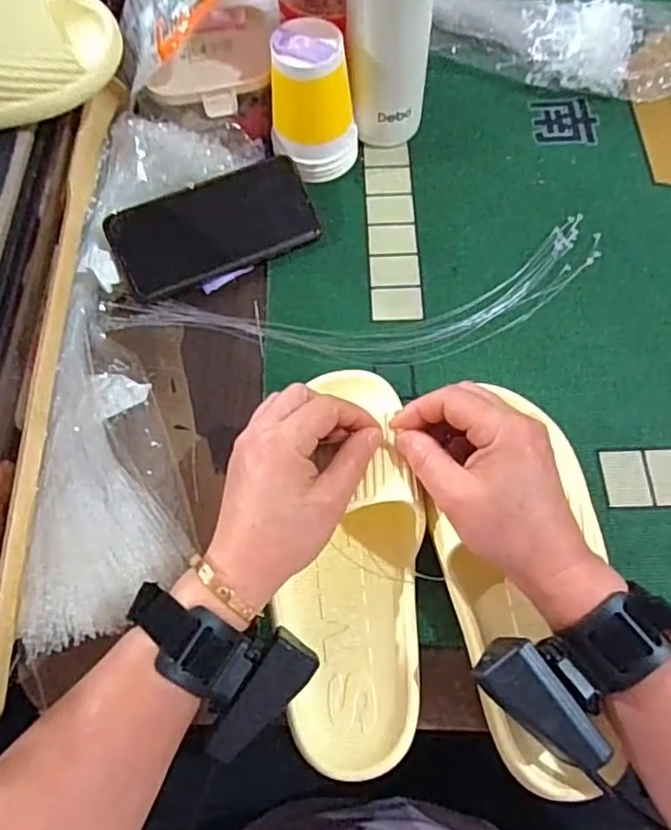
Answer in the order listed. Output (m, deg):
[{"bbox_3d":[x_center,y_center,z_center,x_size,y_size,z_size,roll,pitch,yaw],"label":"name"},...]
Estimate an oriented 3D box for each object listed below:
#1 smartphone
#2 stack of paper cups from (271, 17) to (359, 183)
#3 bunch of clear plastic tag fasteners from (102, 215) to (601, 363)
[{"bbox_3d":[-0.095,-0.149,0.484,0.155,0.007,0.076,-24,86,-8],"label":"smartphone"},{"bbox_3d":[-0.018,-0.244,0.489,0.070,0.103,0.068,-1,68,3],"label":"stack of paper cups"},{"bbox_3d":[0.020,-0.079,0.473,0.388,0.006,0.098,-10,68,-1],"label":"bunch of clear plastic tag fasteners"}]

